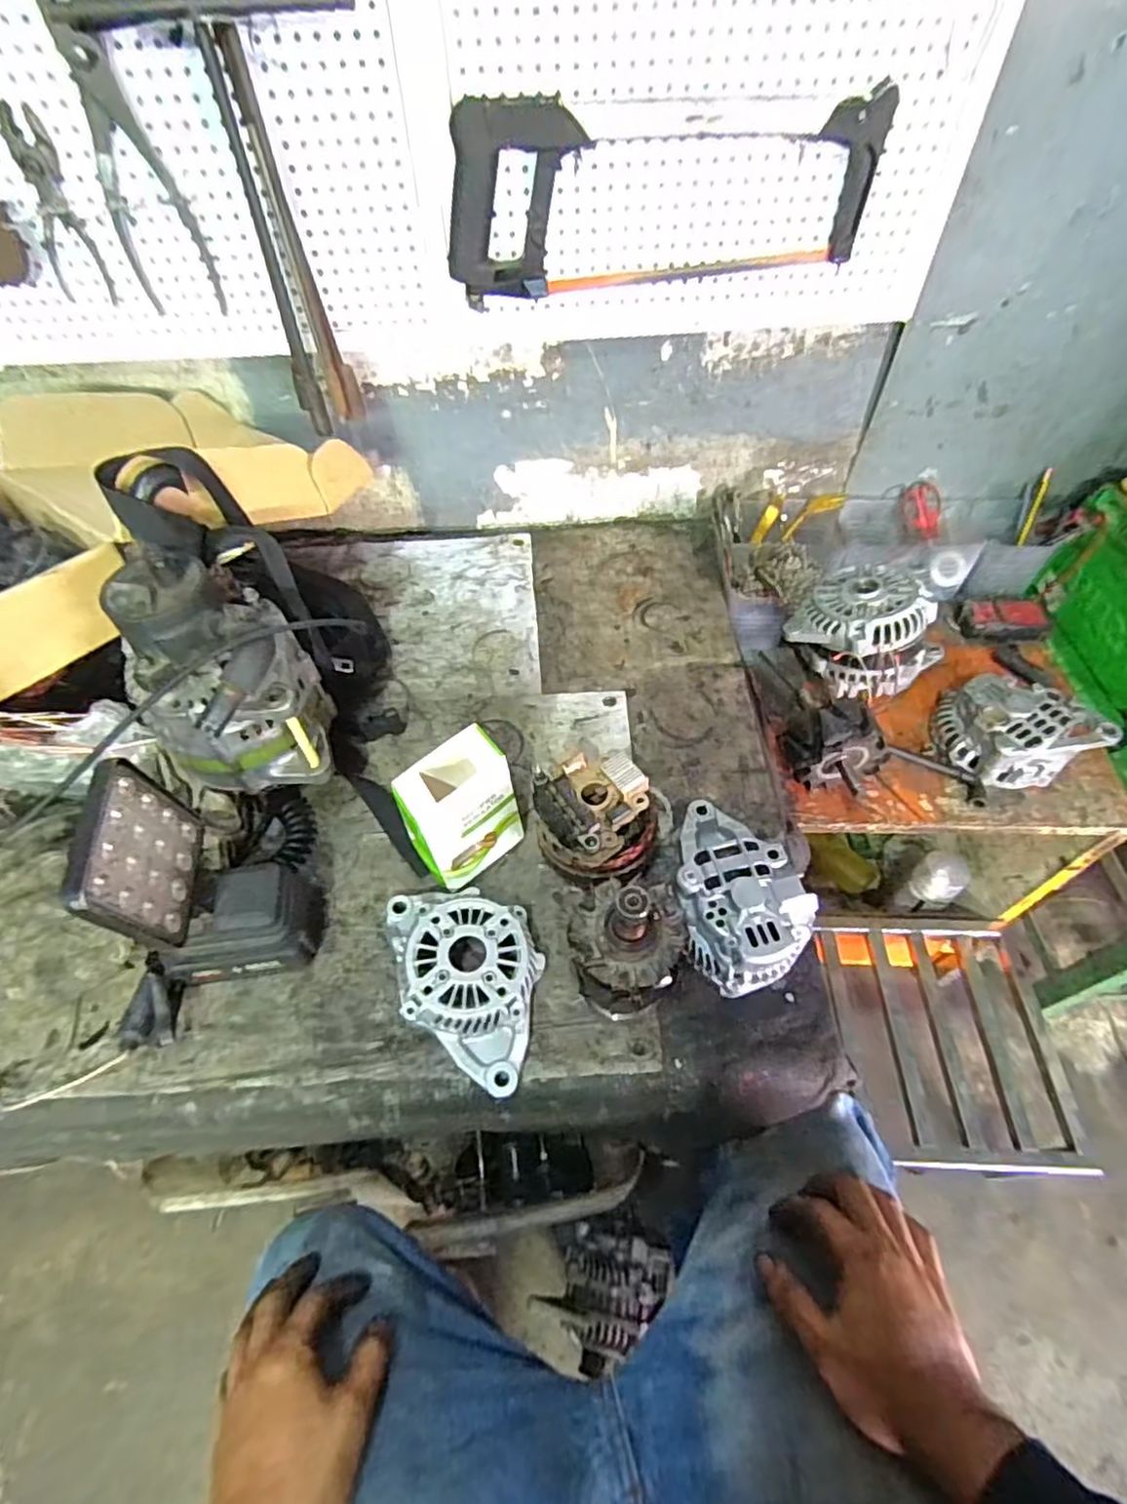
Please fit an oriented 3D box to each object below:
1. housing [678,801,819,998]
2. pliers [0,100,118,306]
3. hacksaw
[{"bbox_3d":[0.150,0.119,0.581,0.111,0.065,0.164,-10,55,-5],"label":"housing"},{"bbox_3d":[-0.466,-0.498,0.612,0.051,0.143,0.007,4,55,-7],"label":"pliers"},{"bbox_3d":[0.088,-0.514,0.617,0.387,0.146,0.040,-5,54,-2],"label":"hacksaw"}]

